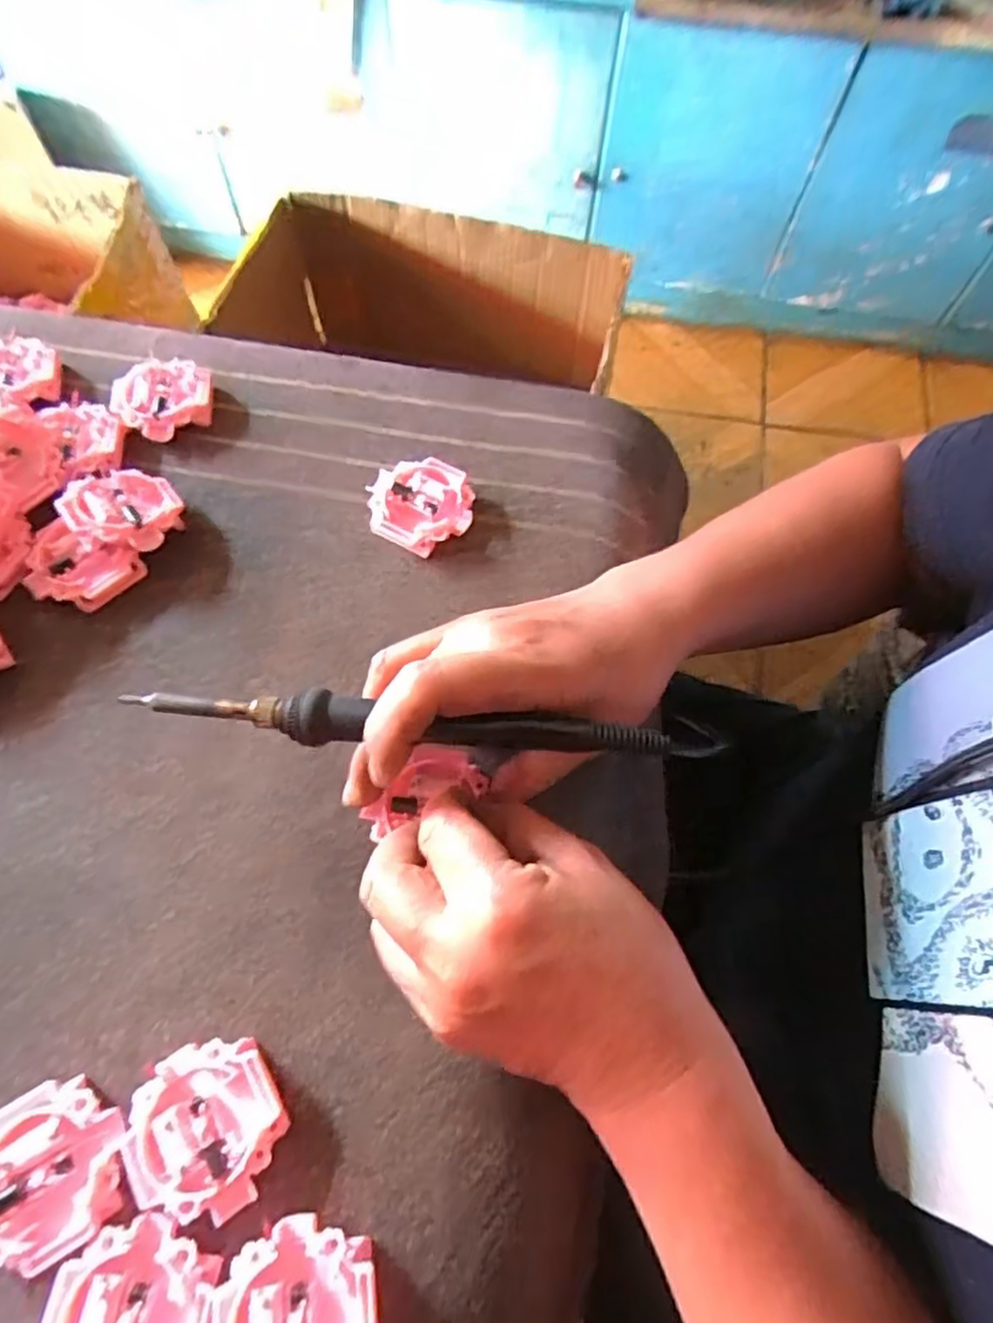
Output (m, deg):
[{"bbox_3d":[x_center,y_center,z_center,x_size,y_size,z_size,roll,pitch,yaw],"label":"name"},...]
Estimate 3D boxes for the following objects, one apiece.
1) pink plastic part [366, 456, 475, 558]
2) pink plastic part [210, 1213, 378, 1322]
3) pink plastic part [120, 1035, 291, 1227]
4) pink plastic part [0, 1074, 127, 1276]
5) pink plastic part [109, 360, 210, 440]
[{"bbox_3d":[-0.039,-0.084,0.363,0.054,0.016,0.051,0,66,-1],"label":"pink plastic part"},{"bbox_3d":[-0.066,0.219,0.227,0.053,0.015,0.053,0,66,-1],"label":"pink plastic part"},{"bbox_3d":[-0.105,0.170,0.249,0.052,0.014,0.055,0,66,-1],"label":"pink plastic part"},{"bbox_3d":[-0.160,0.182,0.245,0.053,0.016,0.052,0,66,-1],"label":"pink plastic part"},{"bbox_3d":[-0.190,-0.150,0.393,0.053,0.016,0.052,0,66,-1],"label":"pink plastic part"}]

